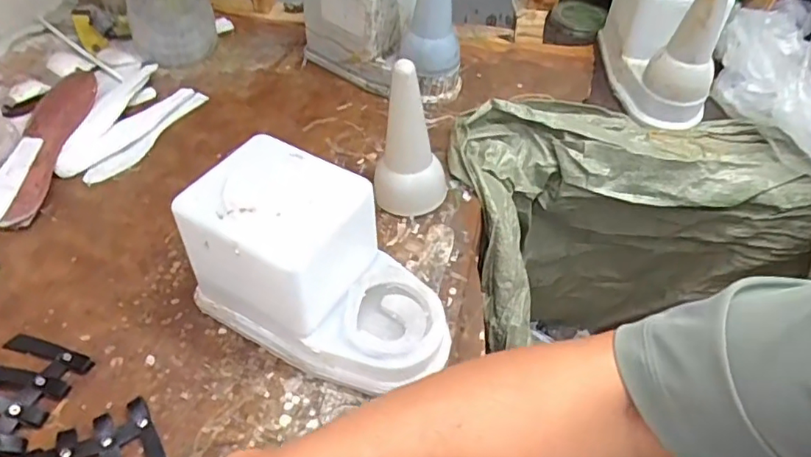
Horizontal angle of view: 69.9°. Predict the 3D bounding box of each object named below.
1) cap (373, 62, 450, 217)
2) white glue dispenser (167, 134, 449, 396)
[{"bbox_3d":[0.008,-0.077,0.522,0.065,0.146,0.053,7,47,4],"label":"cap"},{"bbox_3d":[-0.060,0.034,0.434,0.199,0.125,0.100,24,51,19],"label":"white glue dispenser"}]

